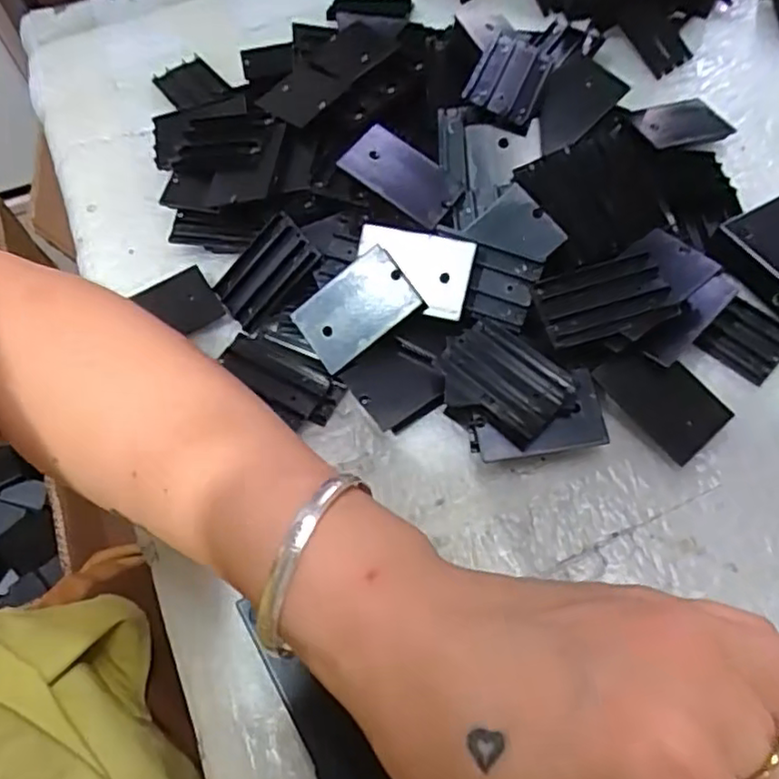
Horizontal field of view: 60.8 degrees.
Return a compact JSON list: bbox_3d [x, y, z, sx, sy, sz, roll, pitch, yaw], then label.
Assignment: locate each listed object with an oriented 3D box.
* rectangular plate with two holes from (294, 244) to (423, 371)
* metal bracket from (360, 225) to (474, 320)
[{"bbox_3d":[-0.016,-0.037,0.312,0.056,0.004,0.036,-35,88,14],"label":"rectangular plate with two holes"},{"bbox_3d":[0.011,-0.055,0.307,0.052,0.005,0.036,14,92,6],"label":"metal bracket"}]

